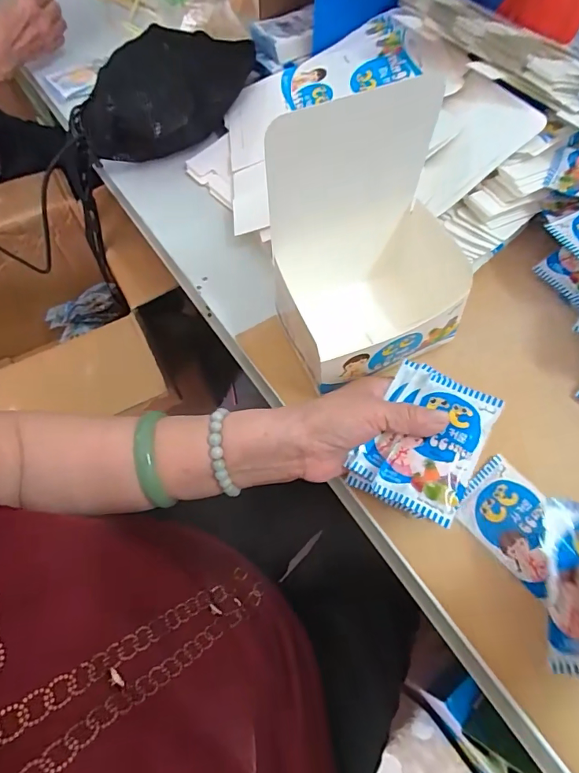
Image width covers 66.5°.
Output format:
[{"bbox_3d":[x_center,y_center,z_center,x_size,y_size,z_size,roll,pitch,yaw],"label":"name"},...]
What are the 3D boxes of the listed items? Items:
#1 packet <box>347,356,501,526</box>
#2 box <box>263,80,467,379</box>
[{"bbox_3d":[0.102,0.040,0.336,0.078,0.034,0.102,28,67,15],"label":"packet"},{"bbox_3d":[0.062,-0.102,0.368,0.135,0.212,0.144,-15,63,-6],"label":"box"}]

